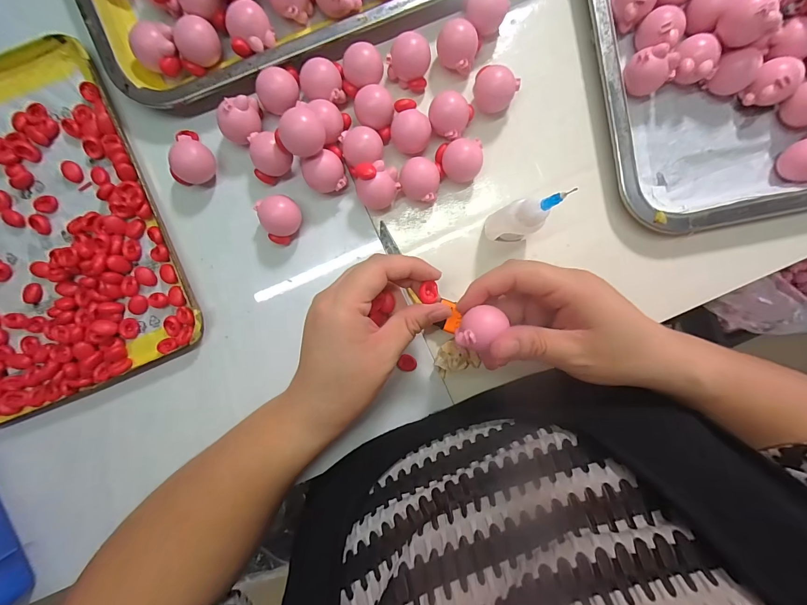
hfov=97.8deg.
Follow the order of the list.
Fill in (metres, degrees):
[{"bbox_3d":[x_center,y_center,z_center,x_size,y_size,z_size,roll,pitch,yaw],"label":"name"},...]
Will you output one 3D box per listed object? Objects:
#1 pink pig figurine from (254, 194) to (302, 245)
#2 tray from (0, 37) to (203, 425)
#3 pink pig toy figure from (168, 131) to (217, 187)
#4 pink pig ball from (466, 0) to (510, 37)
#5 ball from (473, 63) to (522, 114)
[{"bbox_3d":[-0.090,-0.062,0.261,0.029,0.024,0.031,0,93,-1],"label":"pink pig figurine"},{"bbox_3d":[-0.282,-0.048,0.259,0.195,0.015,0.243,-21,94,0],"label":"tray"},{"bbox_3d":[-0.152,-0.106,0.255,0.028,0.028,0.039,7,93,-2],"label":"pink pig toy figure"},{"bbox_3d":[0.060,-0.213,0.258,0.025,0.021,0.026,0,93,-1],"label":"pink pig ball"},{"bbox_3d":[0.065,-0.154,0.260,0.030,0.022,0.030,0,93,-1],"label":"ball"}]

